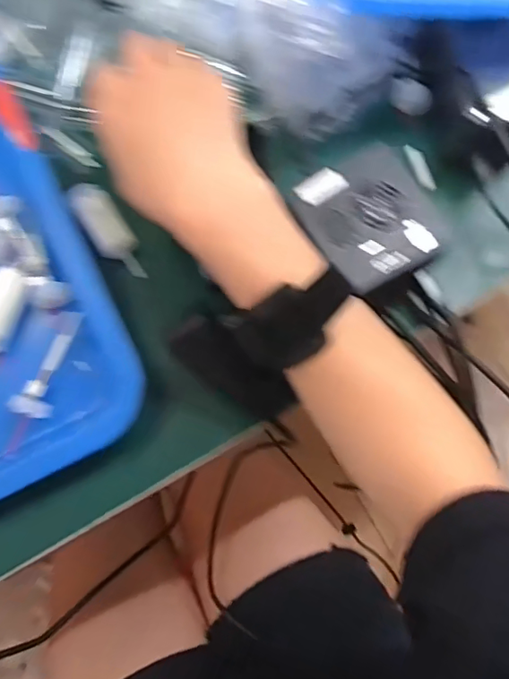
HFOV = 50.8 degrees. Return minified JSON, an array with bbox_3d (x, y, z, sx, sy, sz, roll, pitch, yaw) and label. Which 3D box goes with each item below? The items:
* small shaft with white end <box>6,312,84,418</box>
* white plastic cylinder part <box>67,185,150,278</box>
[{"bbox_3d":[-0.119,0.013,0.310,0.022,0.008,0.063,18,77,4],"label":"small shaft with white end"},{"bbox_3d":[-0.091,-0.068,0.337,0.023,0.017,0.069,-32,79,-8],"label":"white plastic cylinder part"}]

